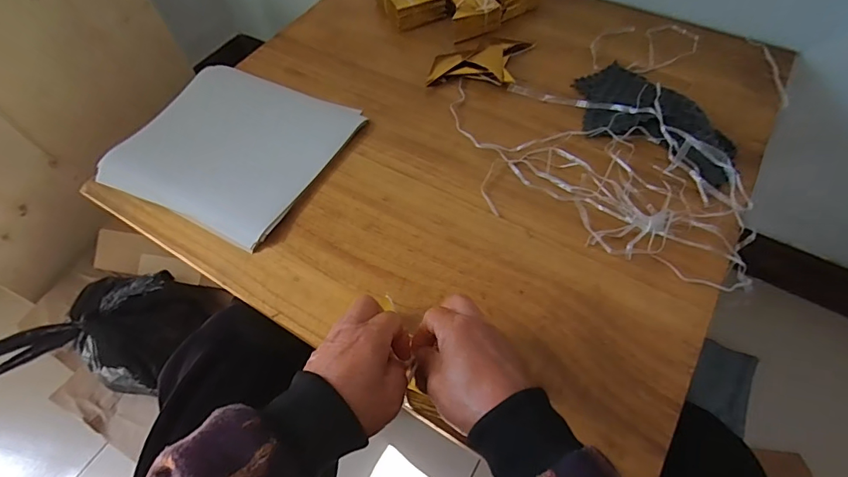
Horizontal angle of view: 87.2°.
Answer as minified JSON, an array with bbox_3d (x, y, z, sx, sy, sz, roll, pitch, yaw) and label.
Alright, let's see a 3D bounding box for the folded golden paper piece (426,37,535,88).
[{"bbox_3d":[0.079,-0.256,0.622,0.134,0.022,0.108,5,59,7],"label":"folded golden paper piece"}]

